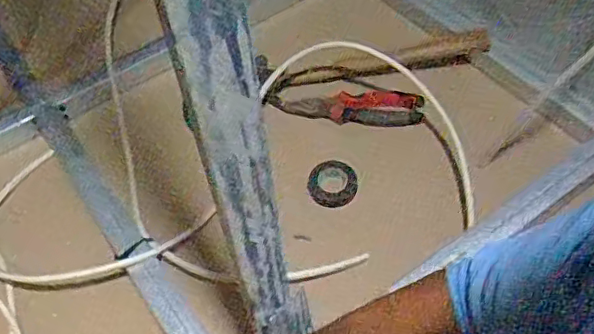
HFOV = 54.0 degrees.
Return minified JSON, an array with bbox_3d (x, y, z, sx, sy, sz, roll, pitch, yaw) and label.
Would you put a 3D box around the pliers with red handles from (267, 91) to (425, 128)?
[{"bbox_3d":[0.076,-0.087,0.873,0.222,0.033,0.059,1,53,4],"label":"pliers with red handles"}]

